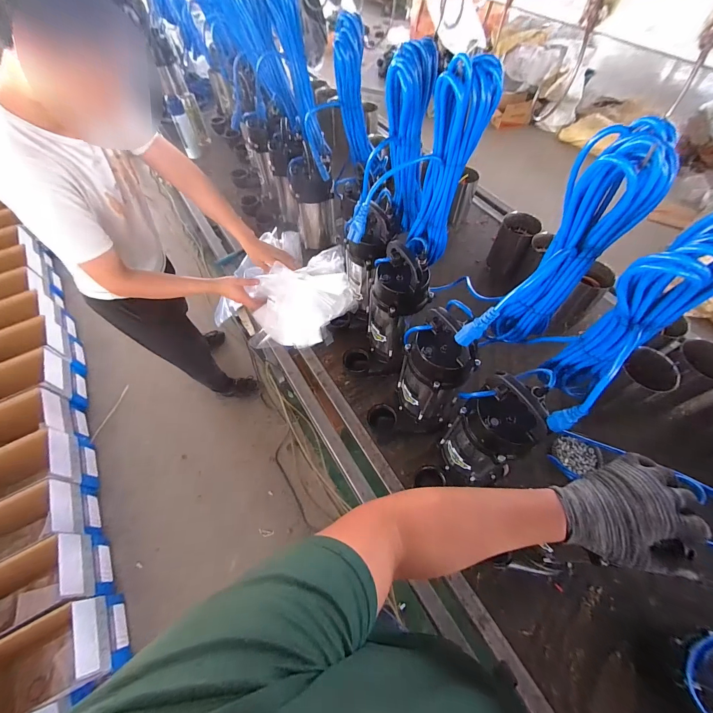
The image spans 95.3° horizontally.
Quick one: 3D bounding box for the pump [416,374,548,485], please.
[{"bbox_3d":[0.215,0.182,0.611,0.167,0.347,0.144,-33,63,-17],"label":"pump"}]

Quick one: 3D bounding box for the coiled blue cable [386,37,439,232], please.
[{"bbox_3d":[0.091,-0.374,0.604,0.078,0.303,0.061,9,59,7],"label":"coiled blue cable"}]

